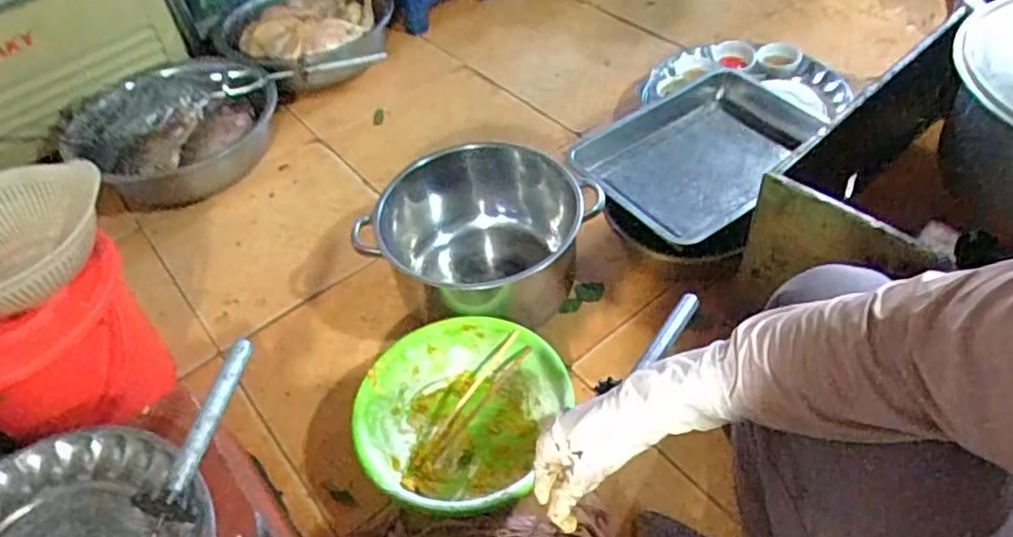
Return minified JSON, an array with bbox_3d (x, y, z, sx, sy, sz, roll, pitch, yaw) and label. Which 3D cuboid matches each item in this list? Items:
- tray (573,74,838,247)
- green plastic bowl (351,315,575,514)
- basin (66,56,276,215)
[{"bbox_3d":[0.338,-0.200,1.139,0.397,0.049,0.293,-34,53,-22],"label":"tray"},{"bbox_3d":[-0.063,0.203,0.918,0.254,0.102,0.275,-3,48,4],"label":"green plastic bowl"},{"bbox_3d":[-0.663,-0.271,1.366,0.405,0.163,0.293,-19,49,-10],"label":"basin"}]

